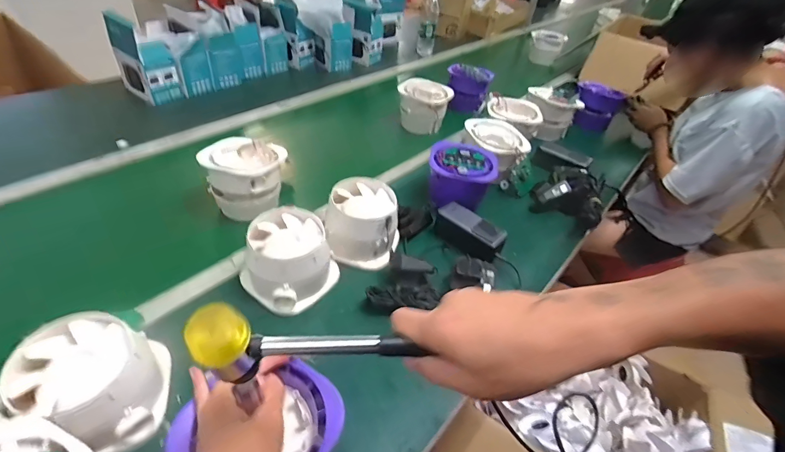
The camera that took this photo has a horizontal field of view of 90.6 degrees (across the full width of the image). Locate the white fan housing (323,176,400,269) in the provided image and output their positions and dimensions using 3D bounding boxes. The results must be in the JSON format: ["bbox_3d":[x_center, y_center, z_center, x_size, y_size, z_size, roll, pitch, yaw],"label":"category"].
[{"bbox_3d":[-0.056,-0.002,0.701,0.127,0.104,0.132,3,41,-5],"label":"white fan housing"}]

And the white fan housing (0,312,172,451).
[{"bbox_3d":[-0.341,0.182,0.449,0.134,0.103,0.119,14,41,7],"label":"white fan housing"}]

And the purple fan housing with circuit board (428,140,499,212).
[{"bbox_3d":[0.147,-0.107,0.834,0.144,0.090,0.150,12,41,5],"label":"purple fan housing with circuit board"}]

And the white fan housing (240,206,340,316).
[{"bbox_3d":[-0.170,0.053,0.628,0.135,0.104,0.130,4,41,-4],"label":"white fan housing"}]

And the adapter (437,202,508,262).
[{"bbox_3d":[0.149,0.015,0.756,0.134,0.060,0.058,33,47,27],"label":"adapter"}]

